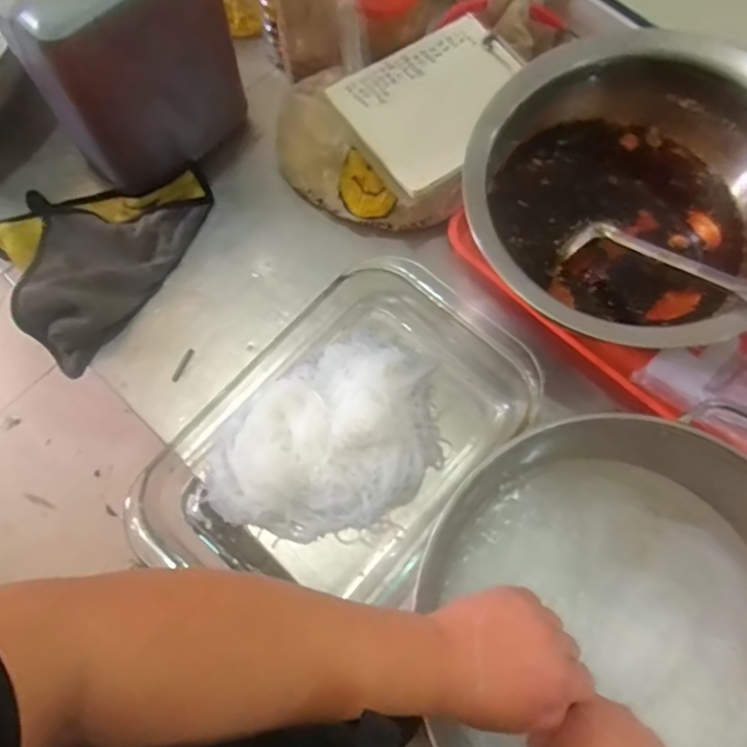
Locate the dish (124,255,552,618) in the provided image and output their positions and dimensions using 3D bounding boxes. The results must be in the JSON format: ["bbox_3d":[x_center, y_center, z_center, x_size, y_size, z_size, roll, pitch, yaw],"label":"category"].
[{"bbox_3d":[-0.022,0.063,0.596,0.241,0.081,0.376,37,75,11],"label":"dish"}]

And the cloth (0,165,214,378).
[{"bbox_3d":[-0.310,-0.152,0.671,0.181,0.050,0.252,32,74,9],"label":"cloth"}]

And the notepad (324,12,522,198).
[{"bbox_3d":[0.072,-0.302,0.664,0.213,0.010,0.155,-40,77,-13],"label":"notepad"}]

